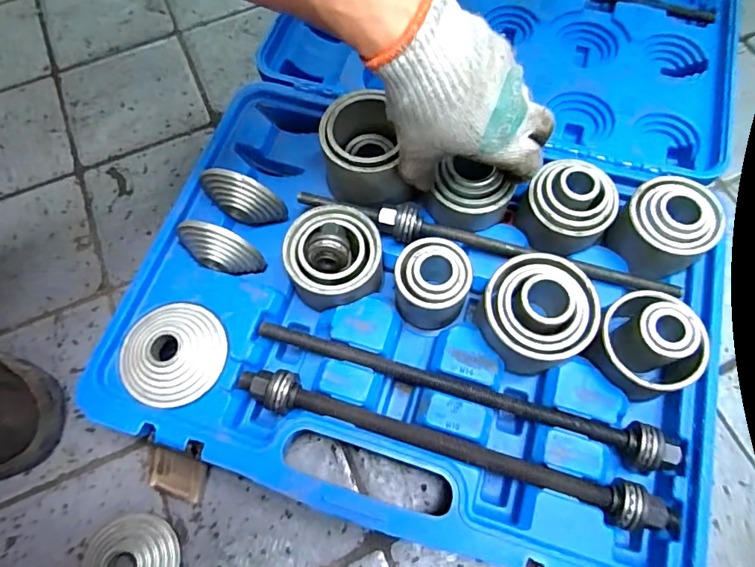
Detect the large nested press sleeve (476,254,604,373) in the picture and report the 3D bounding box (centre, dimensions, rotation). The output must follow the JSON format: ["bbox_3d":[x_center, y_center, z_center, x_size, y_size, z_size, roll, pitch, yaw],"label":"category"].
[{"bbox_3d":[0.129,0.021,0.389,0.088,0.041,0.083,-1,69,2],"label":"large nested press sleeve"}]

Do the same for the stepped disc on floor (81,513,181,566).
[{"bbox_3d":[-0.196,0.222,0.377,0.076,0.019,0.072,-1,69,2],"label":"stepped disc on floor"}]

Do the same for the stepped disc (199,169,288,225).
[{"bbox_3d":[-0.124,-0.075,0.440,0.072,0.064,0.019,14,70,7],"label":"stepped disc"}]

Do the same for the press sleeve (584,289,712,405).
[{"bbox_3d":[0.210,0.047,0.376,0.072,0.043,0.074,-1,69,2],"label":"press sleeve"}]

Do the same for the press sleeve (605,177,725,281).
[{"bbox_3d":[0.251,-0.049,0.415,0.069,0.048,0.072,-1,69,2],"label":"press sleeve"}]

